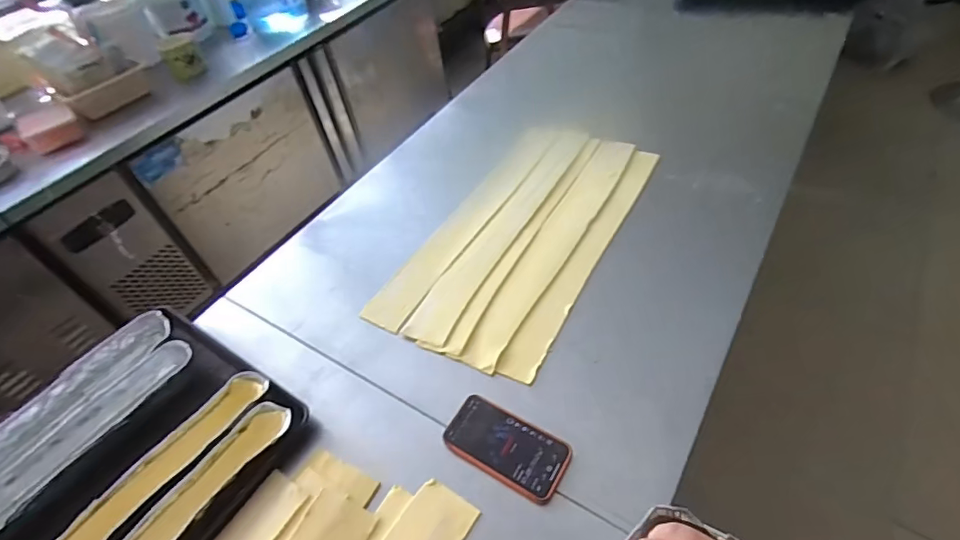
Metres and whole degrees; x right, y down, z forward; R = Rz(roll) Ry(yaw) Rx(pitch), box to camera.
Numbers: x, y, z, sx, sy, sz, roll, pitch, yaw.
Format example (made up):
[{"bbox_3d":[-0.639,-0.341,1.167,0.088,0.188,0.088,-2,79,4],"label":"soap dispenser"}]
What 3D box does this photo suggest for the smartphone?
[{"bbox_3d":[0.033,0.233,0.654,0.164,0.011,0.090,21,55,24],"label":"smartphone"}]

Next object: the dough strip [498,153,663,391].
[{"bbox_3d":[0.198,-0.044,0.884,0.061,0.008,0.592,21,55,24],"label":"dough strip"}]

